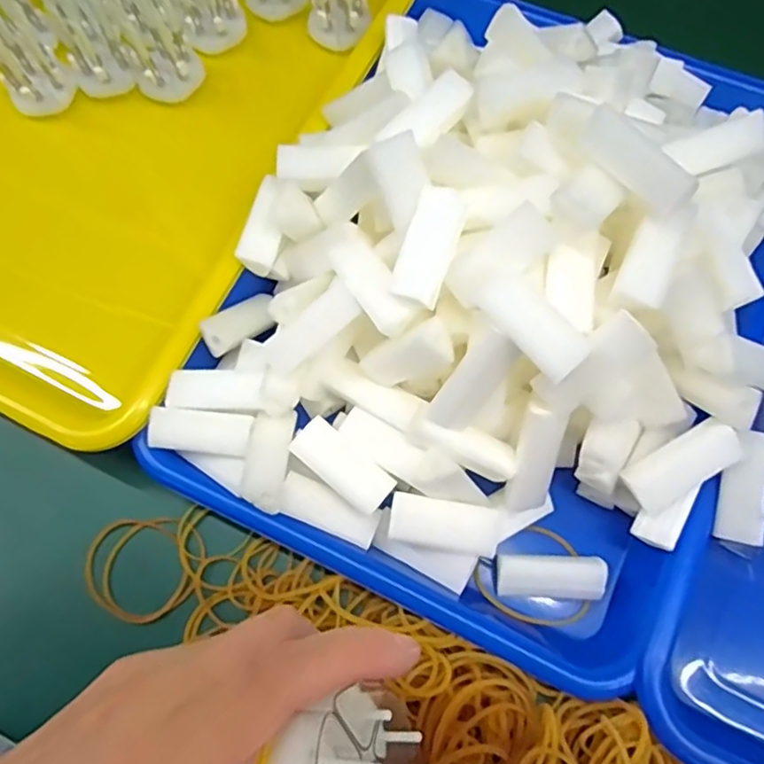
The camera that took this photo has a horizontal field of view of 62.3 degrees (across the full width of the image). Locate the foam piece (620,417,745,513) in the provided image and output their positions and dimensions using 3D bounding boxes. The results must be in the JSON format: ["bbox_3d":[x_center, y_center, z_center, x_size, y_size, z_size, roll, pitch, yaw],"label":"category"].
[{"bbox_3d":[0.124,0.034,0.260,0.045,0.008,0.020,-39,71,16],"label":"foam piece"}]

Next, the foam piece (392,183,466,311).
[{"bbox_3d":[0.019,-0.054,0.253,0.020,0.007,0.047,17,85,8],"label":"foam piece"}]

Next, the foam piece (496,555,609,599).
[{"bbox_3d":[0.073,0.085,0.275,0.045,0.011,0.017,1,69,2],"label":"foam piece"}]

